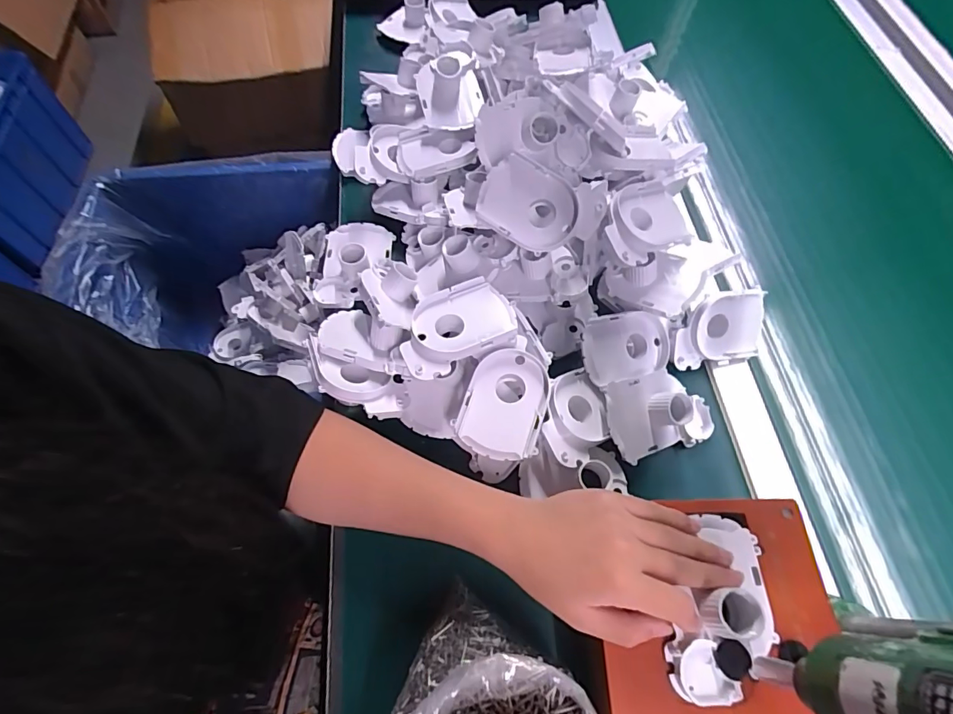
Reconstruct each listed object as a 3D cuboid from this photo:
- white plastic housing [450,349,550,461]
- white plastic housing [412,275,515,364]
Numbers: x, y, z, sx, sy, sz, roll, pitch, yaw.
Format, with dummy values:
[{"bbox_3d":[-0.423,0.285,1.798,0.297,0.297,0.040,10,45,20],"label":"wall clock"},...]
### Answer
[{"bbox_3d":[0.024,0.037,0.374,0.065,0.025,0.084,23,65,8],"label":"white plastic housing"},{"bbox_3d":[-0.012,-0.028,0.393,0.085,0.029,0.067,-20,67,-13],"label":"white plastic housing"}]

